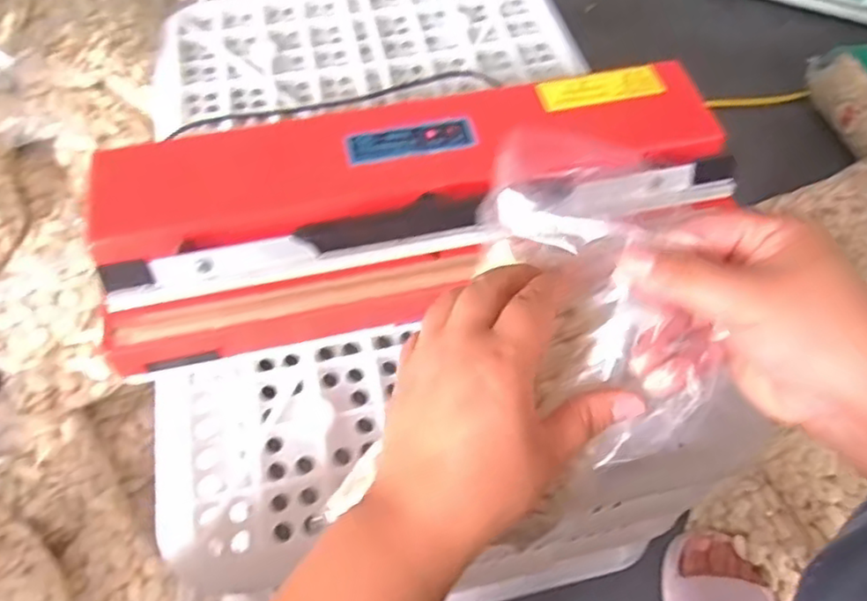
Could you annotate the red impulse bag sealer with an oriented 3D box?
[{"bbox_3d":[-0.007,-0.057,0.465,0.423,0.113,0.151,-11,58,-7],"label":"red impulse bag sealer"}]

